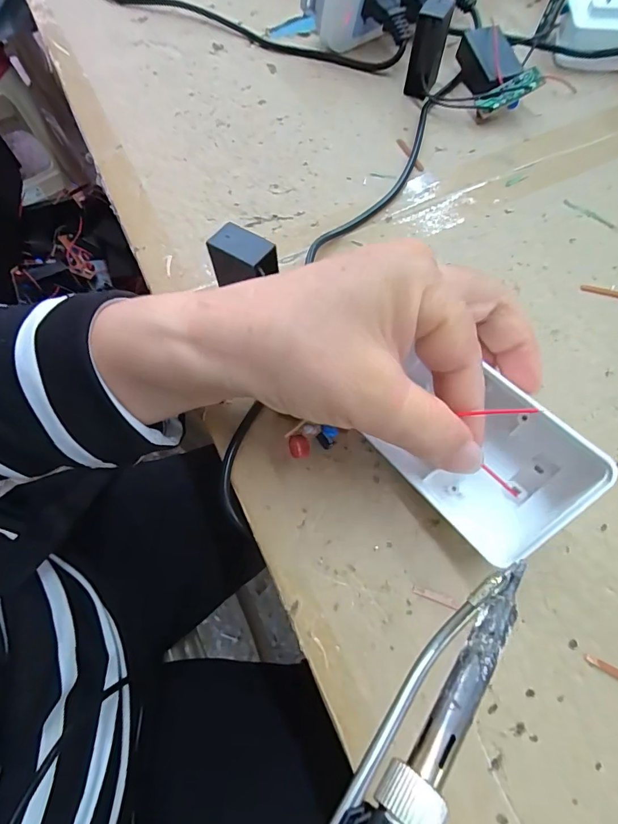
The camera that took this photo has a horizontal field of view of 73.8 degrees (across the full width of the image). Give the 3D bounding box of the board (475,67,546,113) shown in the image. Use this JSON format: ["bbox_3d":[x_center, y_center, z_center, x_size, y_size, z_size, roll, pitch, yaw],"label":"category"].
[{"bbox_3d":[0.142,-0.227,0.291,0.045,0.009,0.016,-23,66,11],"label":"board"}]

